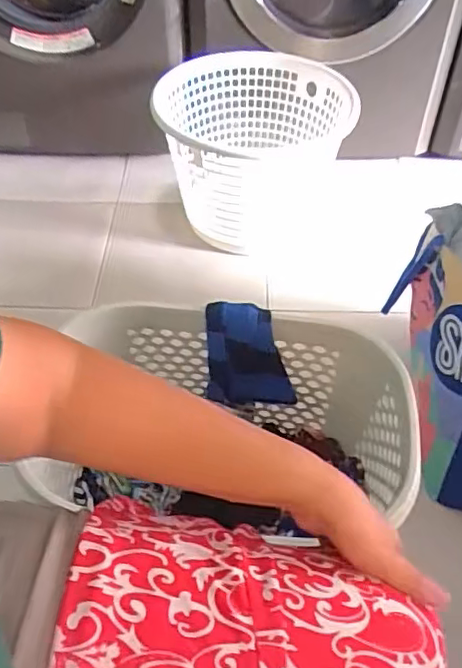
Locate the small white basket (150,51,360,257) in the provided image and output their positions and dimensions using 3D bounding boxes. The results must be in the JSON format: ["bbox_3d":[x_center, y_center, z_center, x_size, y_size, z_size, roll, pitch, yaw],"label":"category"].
[{"bbox_3d":[0.062,-0.428,1.415,0.422,0.361,0.365,3,49,2],"label":"small white basket"}]

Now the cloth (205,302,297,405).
[{"bbox_3d":[0.028,0.036,0.831,0.121,0.191,0.036,0,49,0],"label":"cloth"}]

